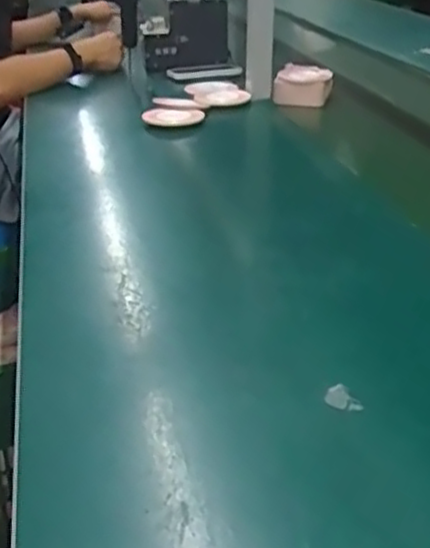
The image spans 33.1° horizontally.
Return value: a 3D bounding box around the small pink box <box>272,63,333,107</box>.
[{"bbox_3d":[0.172,-0.371,1.393,0.105,0.050,0.135,4,28,9],"label":"small pink box"}]

